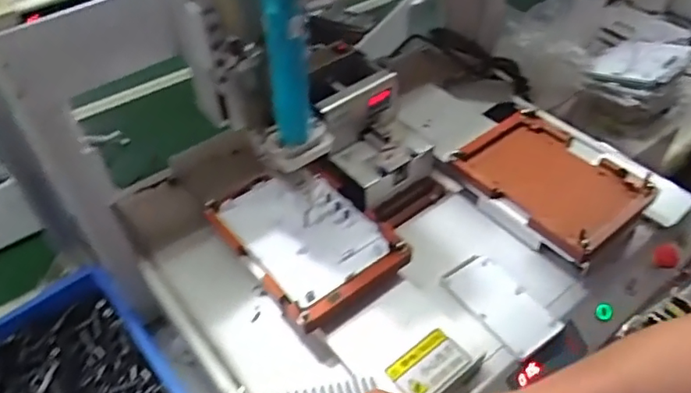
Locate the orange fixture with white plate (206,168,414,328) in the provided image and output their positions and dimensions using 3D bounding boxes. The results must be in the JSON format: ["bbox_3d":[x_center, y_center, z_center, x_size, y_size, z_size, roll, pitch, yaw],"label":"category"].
[{"bbox_3d":[-0.046,0.041,0.662,0.153,0.037,0.218,-30,52,-24],"label":"orange fixture with white plate"}]

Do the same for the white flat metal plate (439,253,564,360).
[{"bbox_3d":[0.184,0.124,0.655,0.072,0.007,0.133,-28,53,-24],"label":"white flat metal plate"}]

